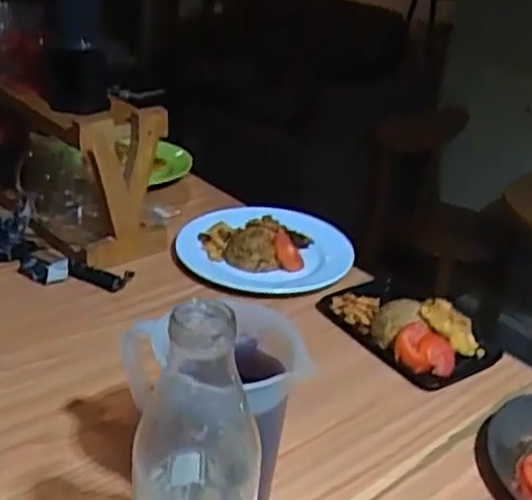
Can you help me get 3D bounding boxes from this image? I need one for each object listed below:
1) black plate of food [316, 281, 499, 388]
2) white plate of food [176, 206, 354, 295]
[{"bbox_3d":[0.178,0.082,0.885,0.132,0.057,0.213,-13,33,-31],"label":"black plate of food"},{"bbox_3d":[-0.001,-0.009,1.029,0.250,0.046,0.215,5,28,0],"label":"white plate of food"}]

